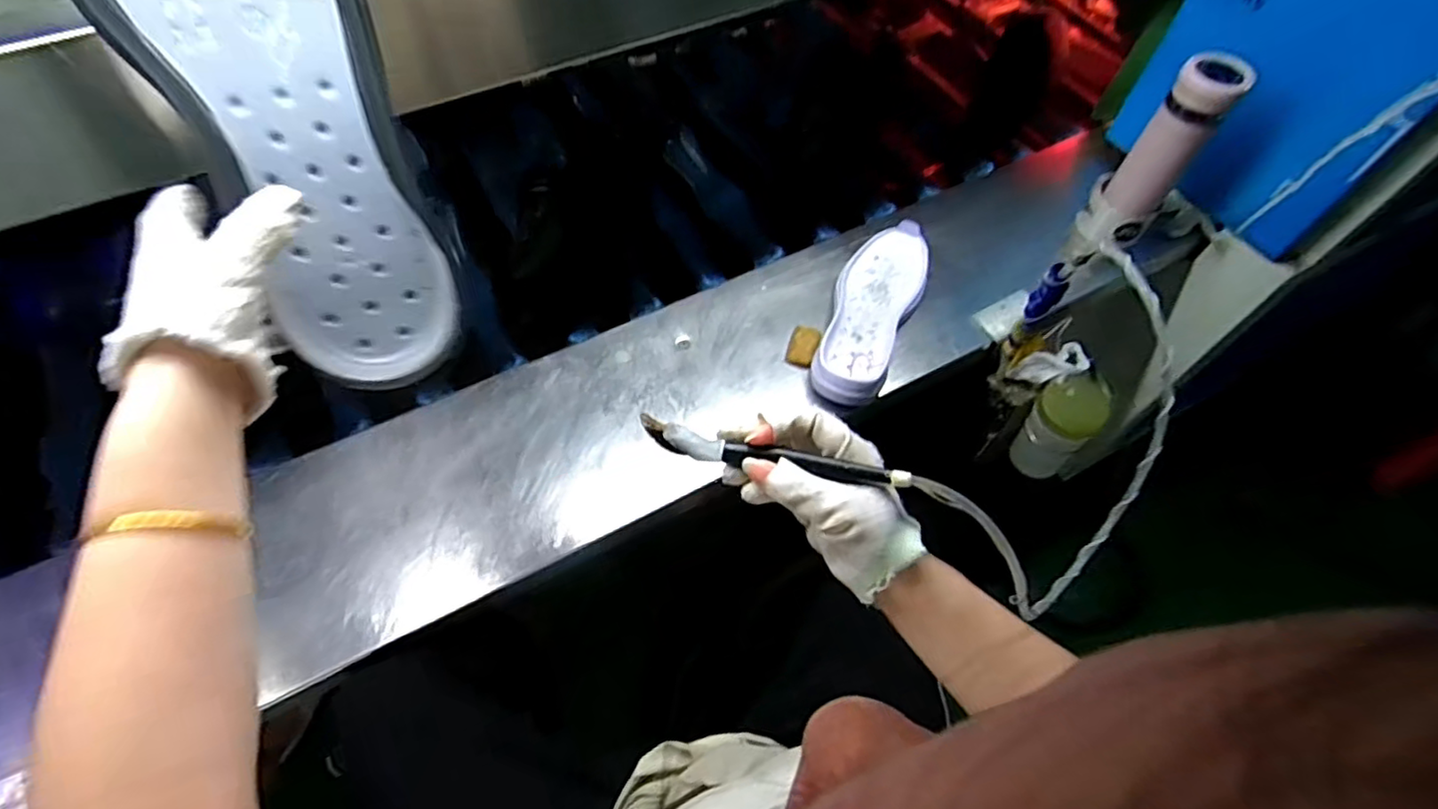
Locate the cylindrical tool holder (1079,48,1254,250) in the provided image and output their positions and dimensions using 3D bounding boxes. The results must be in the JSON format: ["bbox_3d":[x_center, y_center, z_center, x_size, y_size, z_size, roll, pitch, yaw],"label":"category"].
[{"bbox_3d":[0.536,-0.304,0.788,0.080,0.233,0.079,30,62,16],"label":"cylindrical tool holder"}]

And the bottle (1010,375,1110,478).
[{"bbox_3d":[0.441,0.031,0.833,0.080,0.141,0.074,1,58,-1],"label":"bottle"}]

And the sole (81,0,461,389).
[{"bbox_3d":[-0.255,-0.176,0.372,0.123,0.345,0.064,-25,19,-16],"label":"sole"}]

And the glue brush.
[{"bbox_3d":[0.033,0.031,0.392,0.164,0.024,0.015,10,56,6],"label":"glue brush"}]

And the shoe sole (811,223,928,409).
[{"bbox_3d":[0.184,-0.115,0.780,0.100,0.048,0.272,21,60,11],"label":"shoe sole"}]

